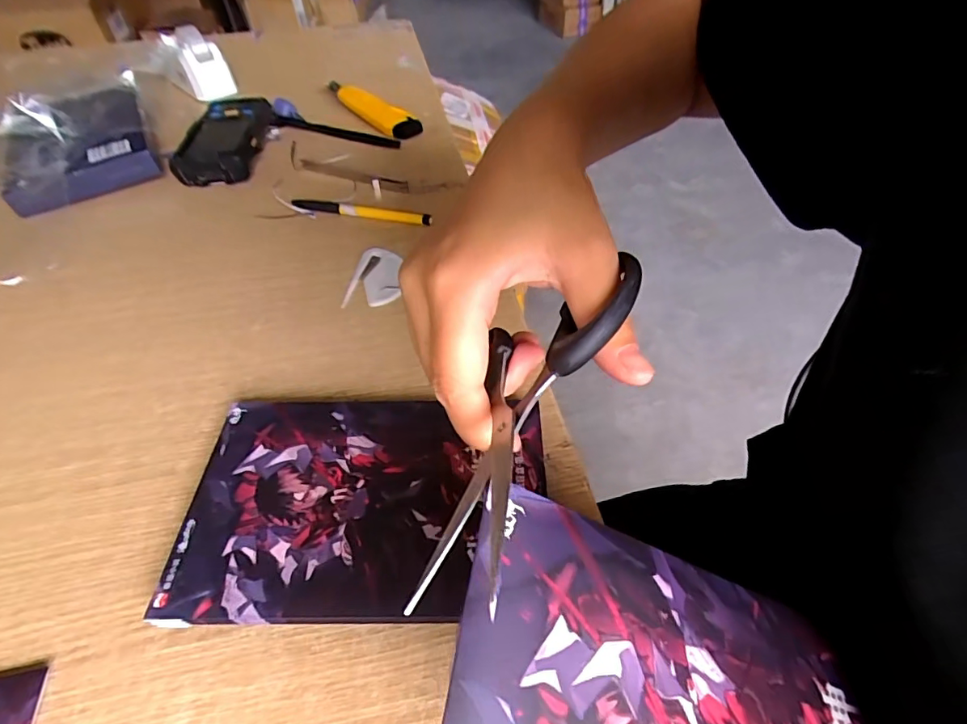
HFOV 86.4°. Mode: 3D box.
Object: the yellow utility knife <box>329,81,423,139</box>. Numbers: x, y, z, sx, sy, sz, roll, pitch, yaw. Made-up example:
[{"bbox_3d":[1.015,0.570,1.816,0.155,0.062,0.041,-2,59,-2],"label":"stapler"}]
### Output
[{"bbox_3d":[-0.129,-0.303,0.611,0.040,0.023,0.159,-31,55,-25],"label":"yellow utility knife"}]

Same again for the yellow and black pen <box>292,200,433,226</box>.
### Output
[{"bbox_3d":[-0.113,-0.139,0.475,0.133,0.008,0.014,10,48,9],"label":"yellow and black pen"}]

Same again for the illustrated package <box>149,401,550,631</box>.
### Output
[{"bbox_3d":[-0.061,0.074,0.277,0.183,0.025,0.124,0,47,0],"label":"illustrated package"}]

